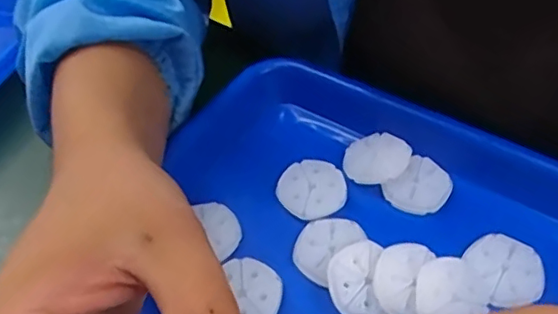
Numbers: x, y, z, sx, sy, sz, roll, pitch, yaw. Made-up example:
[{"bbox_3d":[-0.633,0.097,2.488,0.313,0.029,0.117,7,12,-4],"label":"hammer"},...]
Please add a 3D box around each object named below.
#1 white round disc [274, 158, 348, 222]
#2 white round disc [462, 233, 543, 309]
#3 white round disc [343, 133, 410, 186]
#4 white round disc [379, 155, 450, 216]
[{"bbox_3d":[0.019,0.016,0.324,0.037,0.004,0.037,-2,50,3],"label":"white round disc"},{"bbox_3d":[0.112,0.055,0.288,0.033,0.004,0.037,-19,55,-9],"label":"white round disc"},{"bbox_3d":[0.056,0.000,0.332,0.036,0.009,0.033,-2,50,3],"label":"white round disc"},{"bbox_3d":[0.079,0.016,0.322,0.036,0.008,0.029,-37,56,-24],"label":"white round disc"}]

